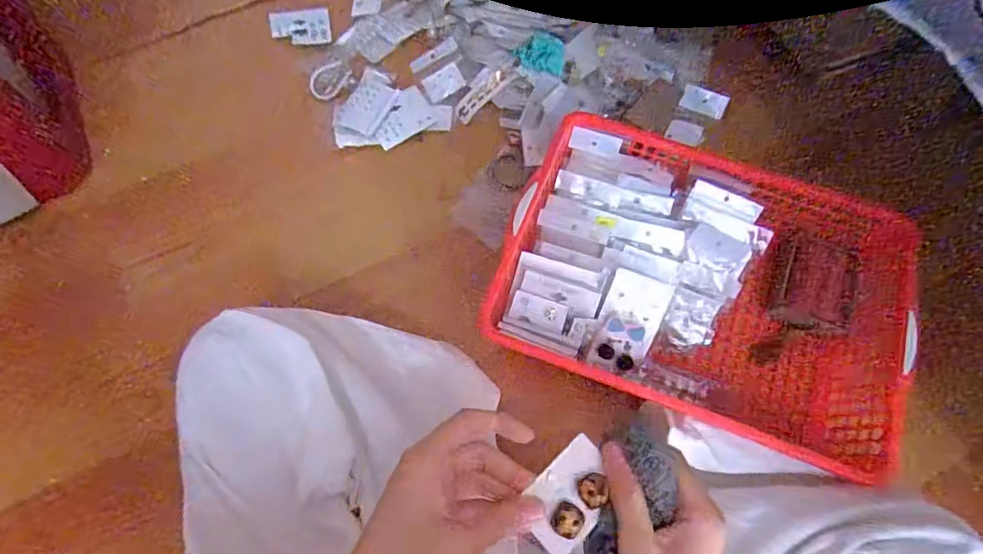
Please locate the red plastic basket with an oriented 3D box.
[{"bbox_3d":[0.227,0.005,0.569,0.403,0.093,0.285,20,70,7],"label":"red plastic basket"}]

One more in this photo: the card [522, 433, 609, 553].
[{"bbox_3d":[0.050,0.136,0.316,0.063,0.013,0.042,-41,75,-14],"label":"card"}]

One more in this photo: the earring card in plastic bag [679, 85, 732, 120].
[{"bbox_3d":[0.282,-0.232,0.675,0.058,0.031,0.004,18,26,7],"label":"earring card in plastic bag"}]

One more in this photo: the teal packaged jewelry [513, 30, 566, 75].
[{"bbox_3d":[0.067,-0.300,0.683,0.062,0.014,0.055,8,86,8],"label":"teal packaged jewelry"}]

